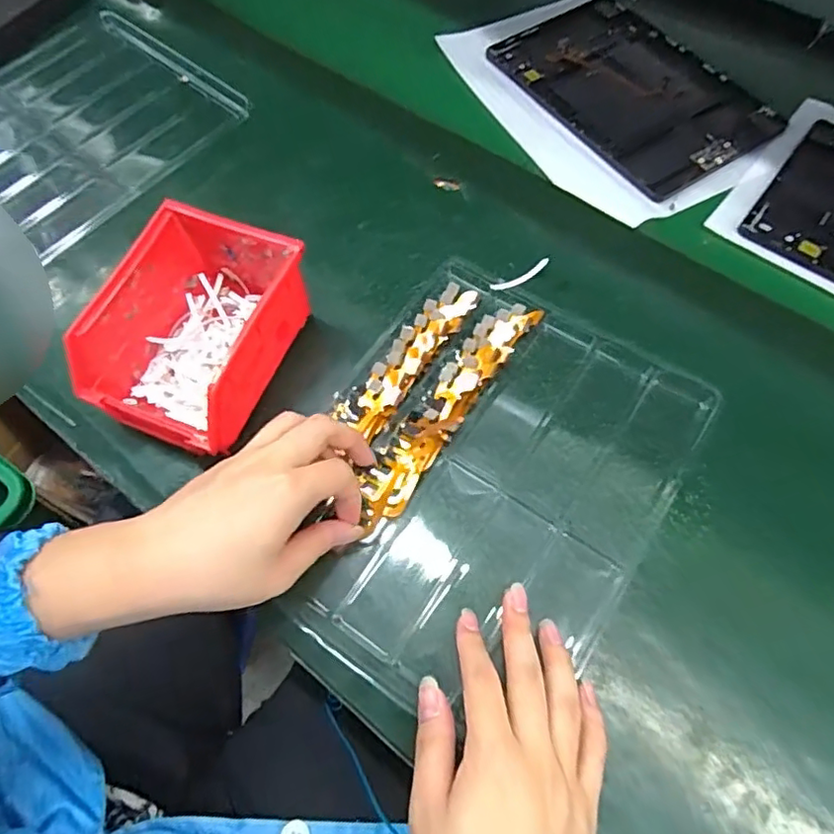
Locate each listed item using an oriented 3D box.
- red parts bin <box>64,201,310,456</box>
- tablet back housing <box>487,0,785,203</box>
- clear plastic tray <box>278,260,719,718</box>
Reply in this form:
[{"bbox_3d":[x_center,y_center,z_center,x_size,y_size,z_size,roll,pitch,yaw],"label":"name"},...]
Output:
[{"bbox_3d":[-0.143,-0.060,0.389,0.105,0.069,0.144,22,68,10],"label":"red parts bin"},{"bbox_3d":[0.194,-0.301,0.543,0.158,0.012,0.235,-31,69,-13],"label":"tablet back housing"},{"bbox_3d":[0.040,0.036,0.383,0.211,0.012,0.268,32,70,14],"label":"clear plastic tray"}]

